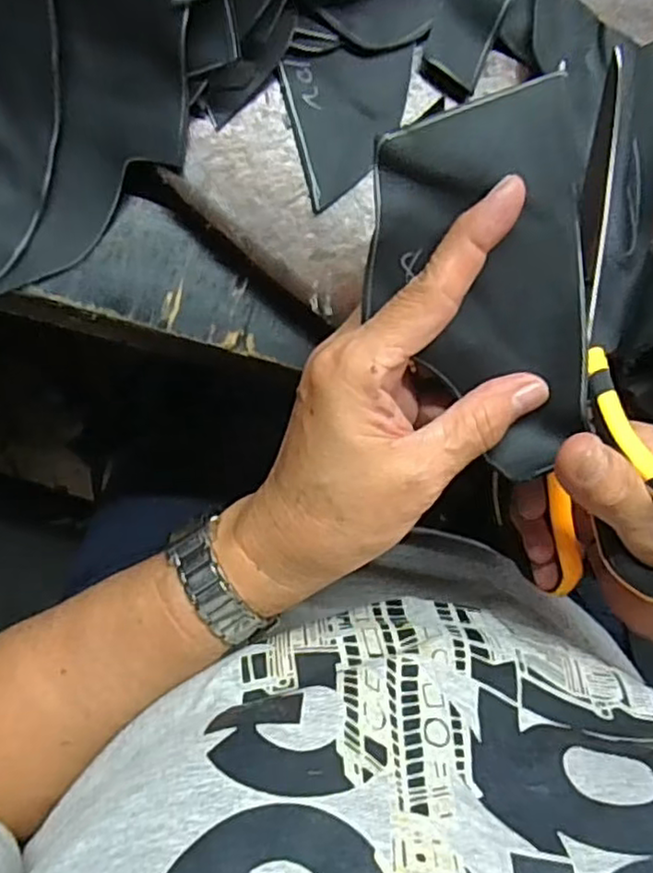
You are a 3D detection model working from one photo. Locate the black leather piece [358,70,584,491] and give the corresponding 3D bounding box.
[{"bbox_3d":[0.056,-0.051,0.237,0.076,0.020,0.129,-9,106,-10],"label":"black leather piece"}]

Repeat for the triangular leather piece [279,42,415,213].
[{"bbox_3d":[0.014,-0.134,0.284,0.056,0.004,0.061,-14,91,-6],"label":"triangular leather piece"}]

